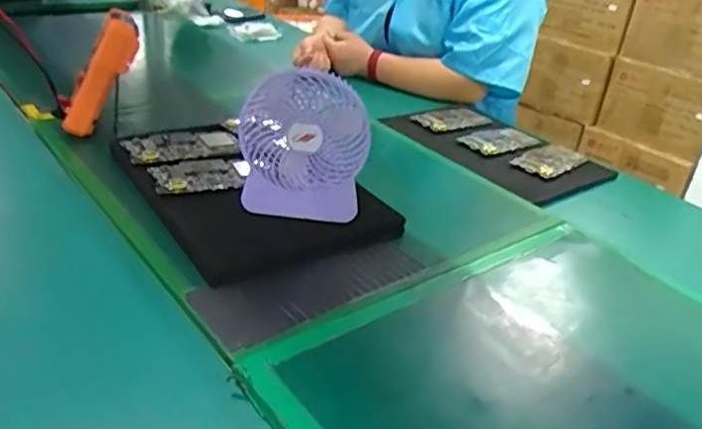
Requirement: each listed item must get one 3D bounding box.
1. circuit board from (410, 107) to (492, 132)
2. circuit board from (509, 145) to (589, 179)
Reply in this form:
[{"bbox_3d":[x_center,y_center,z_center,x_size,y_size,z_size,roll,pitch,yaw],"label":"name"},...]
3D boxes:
[{"bbox_3d":[0.188,-0.180,1.144,0.145,0.013,0.081,-13,34,-32],"label":"circuit board"},{"bbox_3d":[0.324,-0.090,1.011,0.124,0.010,0.075,-19,38,-39],"label":"circuit board"}]

